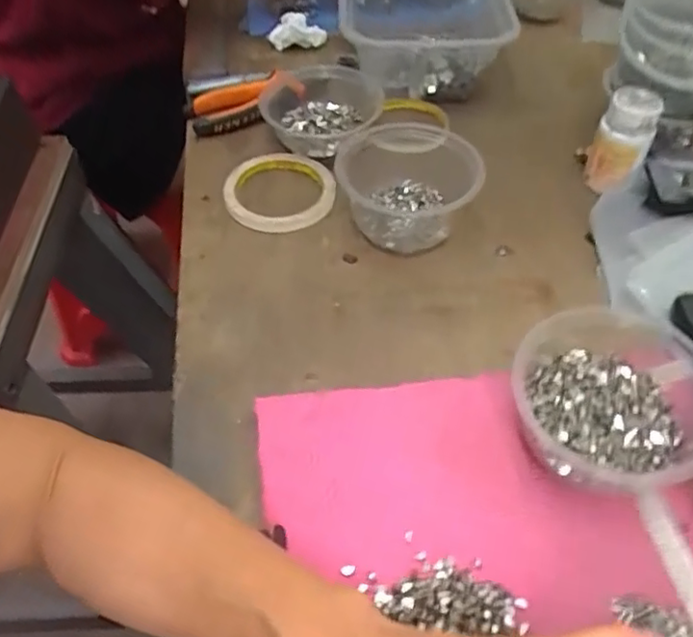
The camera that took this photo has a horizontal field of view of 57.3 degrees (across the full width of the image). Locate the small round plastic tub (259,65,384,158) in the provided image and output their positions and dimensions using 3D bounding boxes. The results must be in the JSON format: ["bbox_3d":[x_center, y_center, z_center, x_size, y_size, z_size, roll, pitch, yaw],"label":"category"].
[{"bbox_3d":[-0.027,-0.201,0.613,0.115,0.039,0.104,12,51,9],"label":"small round plastic tub"}]

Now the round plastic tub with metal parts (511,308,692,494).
[{"bbox_3d":[0.161,0.056,0.380,0.110,0.060,0.108,0,50,0],"label":"round plastic tub with metal parts"}]

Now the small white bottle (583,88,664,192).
[{"bbox_3d":[0.236,-0.152,0.545,0.046,0.074,0.042,22,53,17],"label":"small white bottle"}]

